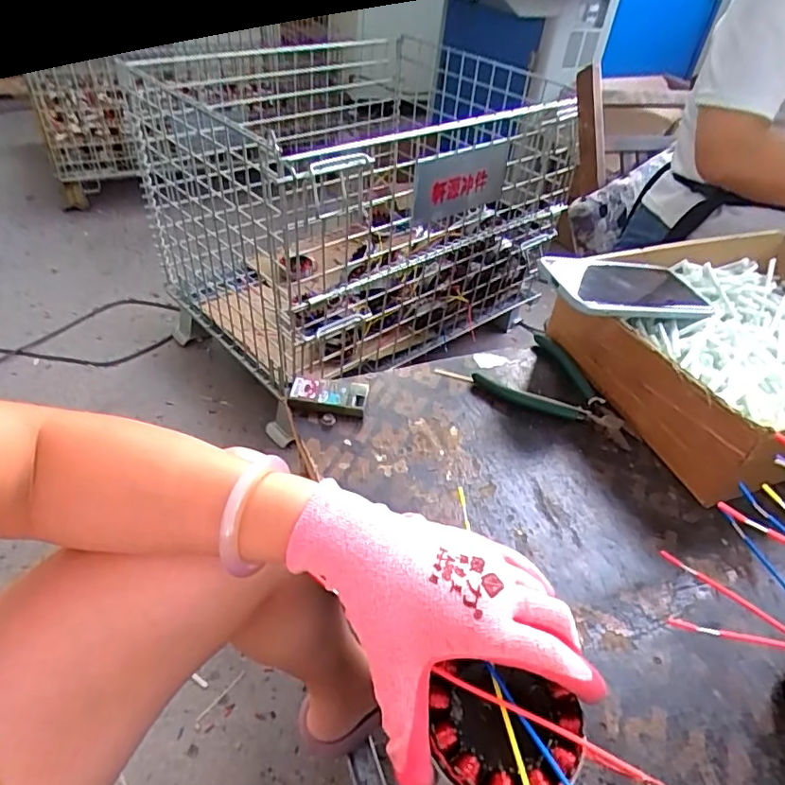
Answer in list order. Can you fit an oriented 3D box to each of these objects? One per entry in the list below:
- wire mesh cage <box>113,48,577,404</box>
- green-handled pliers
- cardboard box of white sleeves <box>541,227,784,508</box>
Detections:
[{"bbox_3d":[-0.090,-0.466,1.387,0.772,0.524,0.686,-27,51,-32],"label":"wire mesh cage"},{"bbox_3d":[0.166,-0.009,0.554,0.145,0.011,0.109,25,46,21],"label":"green-handled pliers"},{"bbox_3d":[0.347,-0.046,0.552,0.371,0.093,0.250,-16,46,-22],"label":"cardboard box of white sleeves"}]

